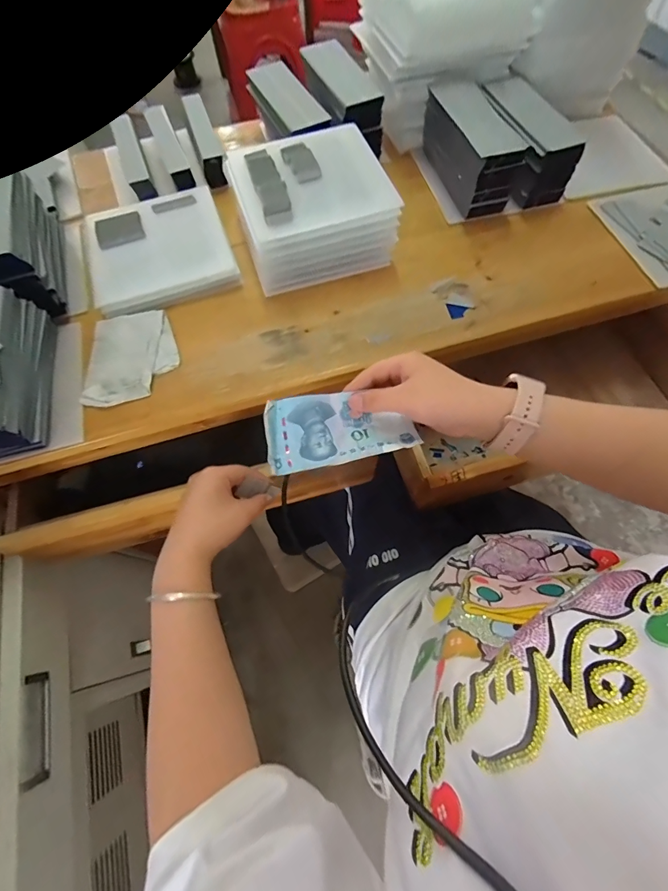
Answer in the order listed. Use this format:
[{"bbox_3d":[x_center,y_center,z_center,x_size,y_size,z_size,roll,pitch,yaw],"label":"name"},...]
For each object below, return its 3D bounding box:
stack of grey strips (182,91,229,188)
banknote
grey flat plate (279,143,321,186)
[{"bbox_3d":[-0.178,-0.424,0.530,0.030,0.033,0.170,-17,67,-7],"label":"stack of grey strips"},{"bbox_3d":[0.006,-0.017,0.341,0.129,0.021,0.066,-12,67,-5],"label":"banknote"},{"bbox_3d":[-0.036,-0.317,0.427,0.031,0.006,0.061,-22,68,-9],"label":"grey flat plate"}]

